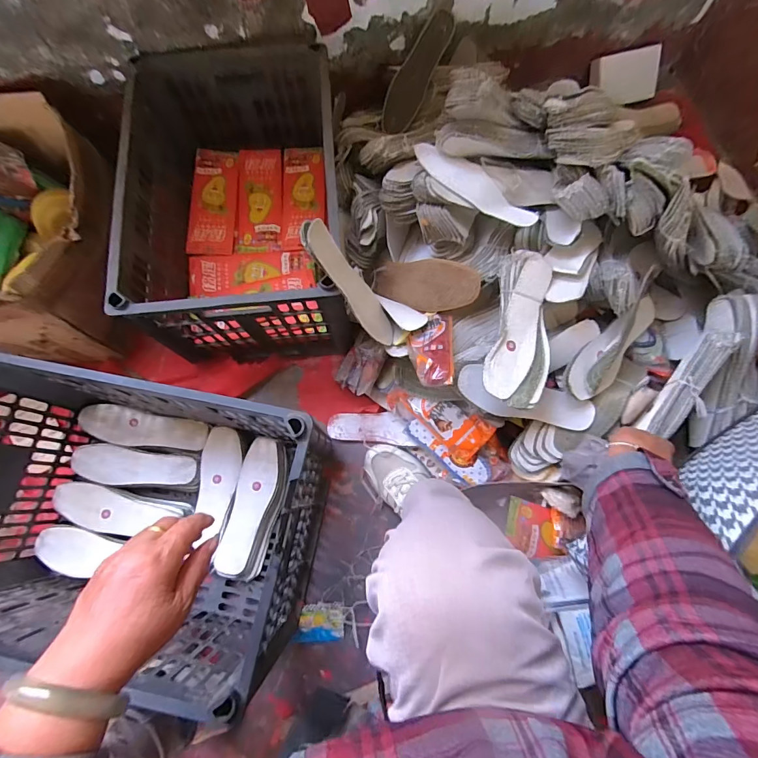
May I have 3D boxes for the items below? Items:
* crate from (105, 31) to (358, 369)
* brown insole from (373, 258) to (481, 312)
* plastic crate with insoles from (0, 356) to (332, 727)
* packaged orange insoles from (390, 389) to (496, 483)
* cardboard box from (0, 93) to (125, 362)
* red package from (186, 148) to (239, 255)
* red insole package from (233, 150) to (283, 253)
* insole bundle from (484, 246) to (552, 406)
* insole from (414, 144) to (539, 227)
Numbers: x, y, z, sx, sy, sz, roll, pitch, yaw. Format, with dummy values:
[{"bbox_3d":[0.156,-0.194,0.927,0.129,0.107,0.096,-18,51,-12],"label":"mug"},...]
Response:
[{"bbox_3d":[-0.243,-0.319,0.737,0.327,0.254,0.502,-5,74,-4],"label":"crate"},{"bbox_3d":[0.069,-0.151,0.643,0.192,0.013,0.078,9,105,40],"label":"brown insole"},{"bbox_3d":[-0.365,0.202,0.598,0.505,0.277,0.343,11,74,1],"label":"plastic crate with insoles"},{"bbox_3d":[0.115,0.087,0.700,0.210,0.110,0.033,34,31,17],"label":"packaged orange insoles"},{"bbox_3d":[-0.606,-0.254,0.699,0.283,0.219,0.391,-7,74,-4],"label":"cardboard box"},{"bbox_3d":[-0.337,-0.367,0.808,0.085,0.021,0.244,-1,74,-2],"label":"red package"},{"bbox_3d":[-0.248,-0.374,0.823,0.092,0.018,0.240,-2,74,-3],"label":"red insole package"},{"bbox_3d":[0.209,-0.073,0.565,0.088,0.039,0.222,15,74,2],"label":"insole bundle"},{"bbox_3d":[0.143,-0.292,0.595,0.210,0.023,0.070,37,76,8],"label":"insole"}]

